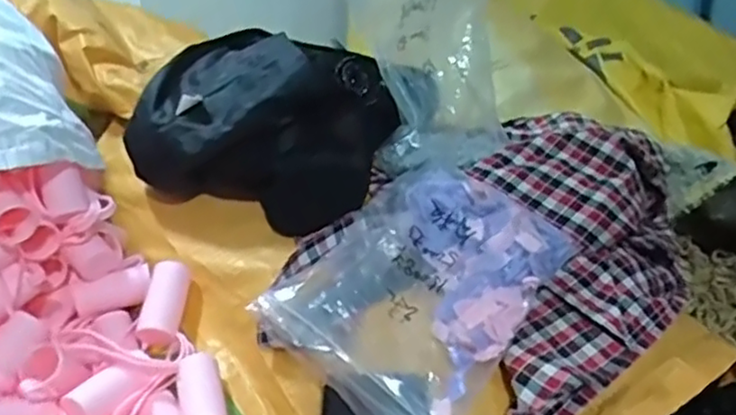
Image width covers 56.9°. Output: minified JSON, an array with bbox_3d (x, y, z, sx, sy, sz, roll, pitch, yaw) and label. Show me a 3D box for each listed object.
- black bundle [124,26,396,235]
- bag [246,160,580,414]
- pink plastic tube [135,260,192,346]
[{"bbox_3d":[-0.088,-0.073,0.606,0.215,0.125,0.140,11,26,14],"label":"black bundle"},{"bbox_3d":[0.046,0.054,0.530,0.158,0.038,0.235,36,53,14],"label":"bag"},{"bbox_3d":[-0.164,0.077,0.549,0.031,0.023,0.068,5,56,2],"label":"pink plastic tube"}]

